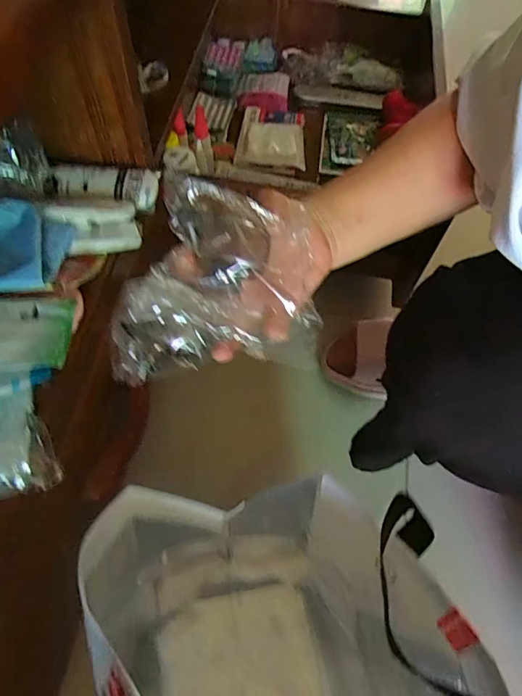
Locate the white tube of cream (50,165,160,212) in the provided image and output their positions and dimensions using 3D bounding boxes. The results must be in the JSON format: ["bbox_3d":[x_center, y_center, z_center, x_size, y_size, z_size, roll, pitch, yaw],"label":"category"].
[{"bbox_3d":[-0.154,-0.160,0.457,0.099,0.014,0.050,2,61,-1],"label":"white tube of cream"}]

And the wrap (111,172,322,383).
[{"bbox_3d":[-0.026,-0.039,0.244,0.104,0.042,0.099,-6,61,-6],"label":"wrap"}]

